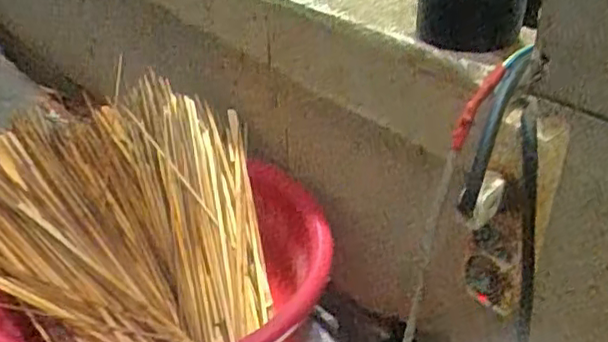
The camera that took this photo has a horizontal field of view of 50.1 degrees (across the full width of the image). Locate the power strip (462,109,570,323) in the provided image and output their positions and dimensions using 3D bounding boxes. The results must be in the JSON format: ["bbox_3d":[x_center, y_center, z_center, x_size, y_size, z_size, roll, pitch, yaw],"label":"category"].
[{"bbox_3d":[0.163,0.041,0.514,0.054,0.187,0.026,16,36,23],"label":"power strip"}]

